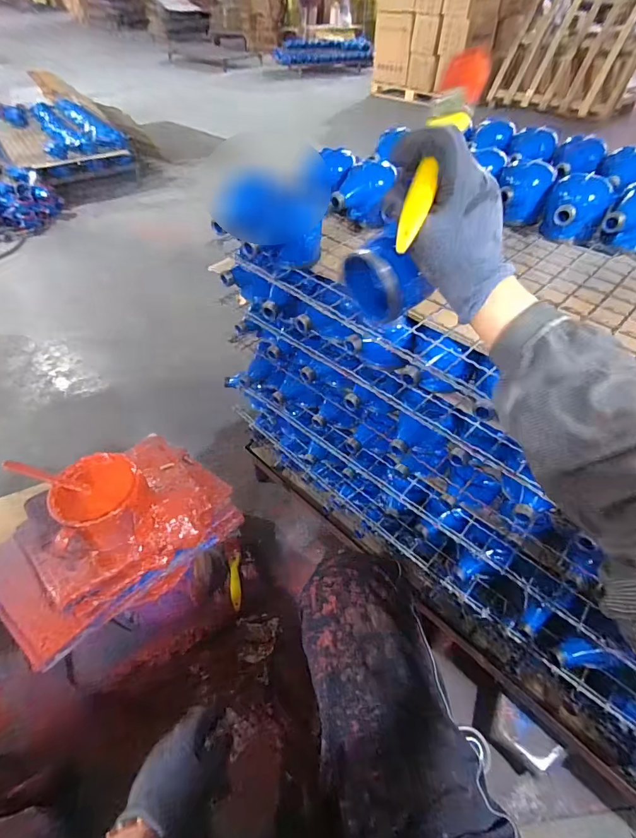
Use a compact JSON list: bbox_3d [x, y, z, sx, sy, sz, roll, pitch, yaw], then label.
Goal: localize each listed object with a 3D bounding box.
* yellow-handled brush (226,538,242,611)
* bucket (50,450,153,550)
[{"bbox_3d":[-0.179,0.330,0.901,0.033,0.018,0.158,-10,49,-9],"label":"yellow-handled brush"},{"bbox_3d":[-0.357,0.141,0.699,0.136,0.092,0.153,-22,51,-18],"label":"bucket"}]

